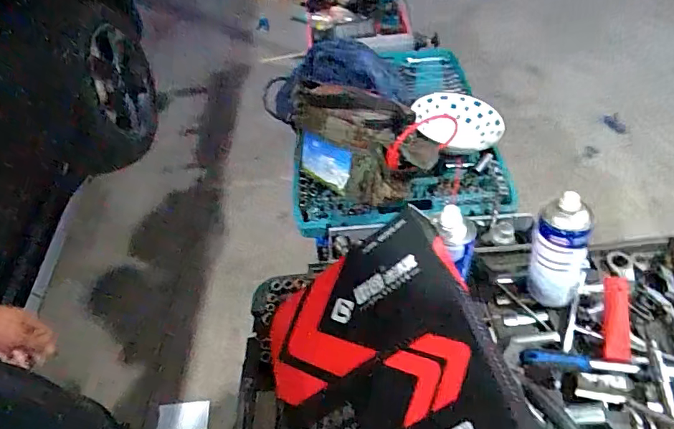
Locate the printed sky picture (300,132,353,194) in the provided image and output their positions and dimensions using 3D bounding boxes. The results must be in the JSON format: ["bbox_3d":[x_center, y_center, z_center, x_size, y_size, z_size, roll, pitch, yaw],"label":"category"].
[{"bbox_3d":[-0.023,-0.105,0.903,0.134,0.086,0.015,28,34,37],"label":"printed sky picture"}]

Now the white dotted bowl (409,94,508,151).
[{"bbox_3d":[0.273,-0.204,1.064,0.194,0.096,0.128,-2,49,5],"label":"white dotted bowl"}]

